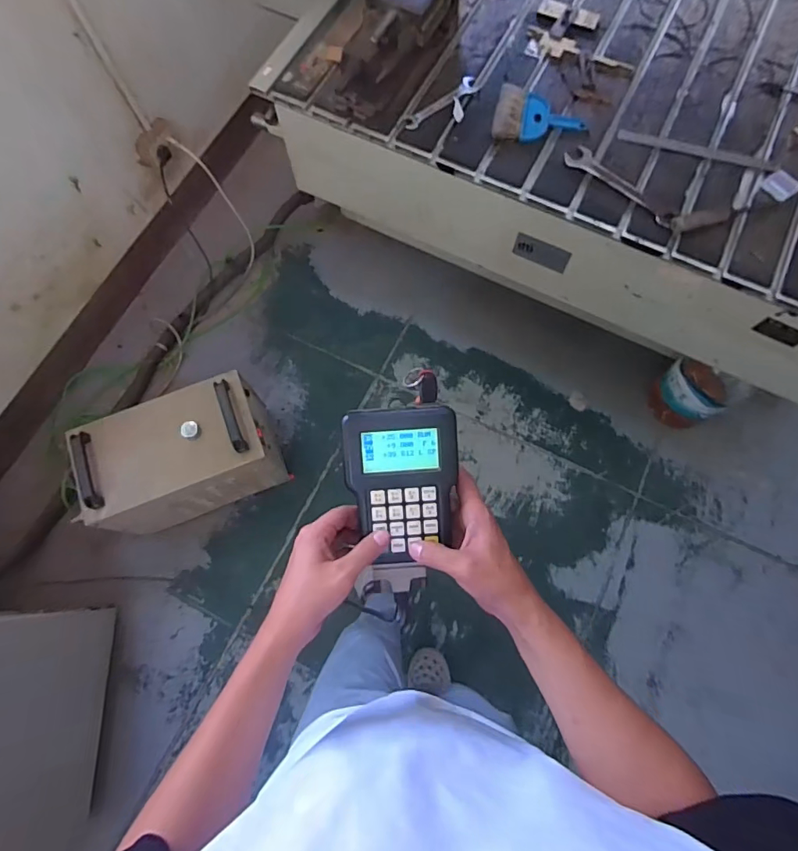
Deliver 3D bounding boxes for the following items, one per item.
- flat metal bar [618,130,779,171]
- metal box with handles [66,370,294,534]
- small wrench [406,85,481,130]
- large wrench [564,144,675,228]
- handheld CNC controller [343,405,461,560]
[{"bbox_3d":[0.606,-0.559,0.996,0.312,0.004,0.028,15,74,6],"label":"flat metal bar"},{"bbox_3d":[-0.590,0.105,1.382,0.472,0.333,0.281,-22,74,-5],"label":"metal box with handles"},{"bbox_3d":[0.086,-0.680,1.038,0.189,0.013,0.043,-36,76,-9],"label":"small wrench"},{"bbox_3d":[0.430,-0.464,0.961,0.054,0.014,0.246,-38,76,-9],"label":"large wrench"},{"bbox_3d":[0.006,0.053,0.470,0.103,0.028,0.140,-9,95,-1],"label":"handheld CNC controller"}]

